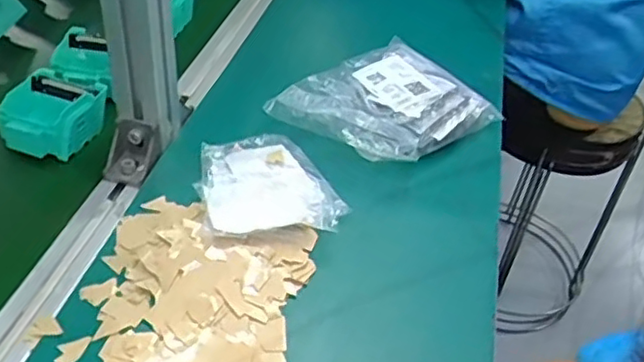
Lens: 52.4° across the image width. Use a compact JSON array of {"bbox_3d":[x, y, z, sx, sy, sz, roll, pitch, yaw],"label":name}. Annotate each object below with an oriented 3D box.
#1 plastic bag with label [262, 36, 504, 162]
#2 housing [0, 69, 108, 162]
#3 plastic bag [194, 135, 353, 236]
[{"bbox_3d":[0.062,-0.076,0.643,0.183,0.037,0.139,-28,49,-30],"label":"plastic bag with label"},{"bbox_3d":[-0.246,-0.063,0.602,0.080,0.042,0.092,16,43,15],"label":"housing"},{"bbox_3d":[-0.044,-0.001,0.560,0.116,0.016,0.123,-4,41,-8],"label":"plastic bag"}]

